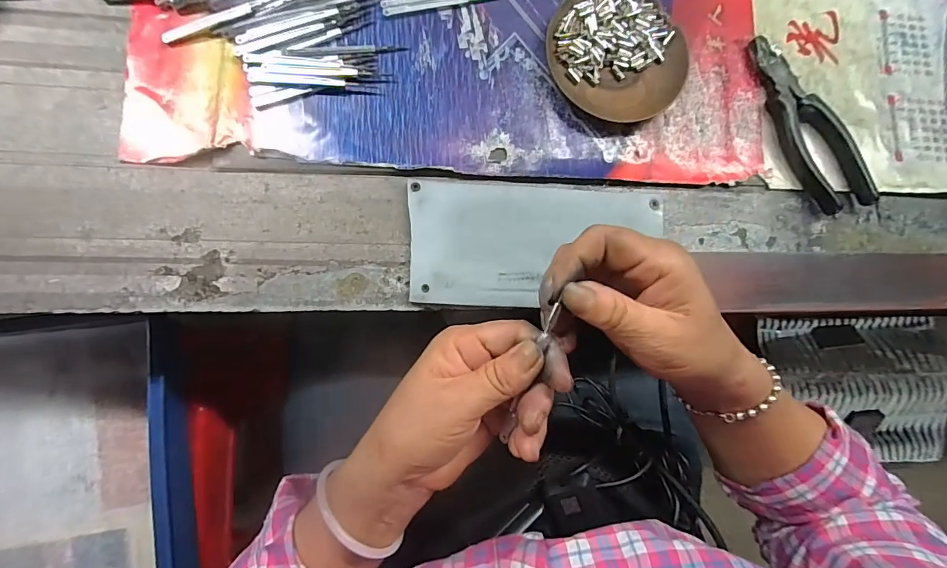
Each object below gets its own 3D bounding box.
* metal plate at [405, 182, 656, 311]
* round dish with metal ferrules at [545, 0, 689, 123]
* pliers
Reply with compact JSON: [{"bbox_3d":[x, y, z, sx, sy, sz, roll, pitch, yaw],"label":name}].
[{"bbox_3d":[0.050,-0.031,0.339,0.195,0.006,0.094,1,85,-8],"label":"metal plate"},{"bbox_3d":[0.116,-0.190,0.361,0.109,0.016,0.110,1,86,-7],"label":"round dish with metal ferrules"},{"bbox_3d":[0.286,-0.138,0.375,0.052,0.017,0.161,-23,89,-8],"label":"pliers"}]

